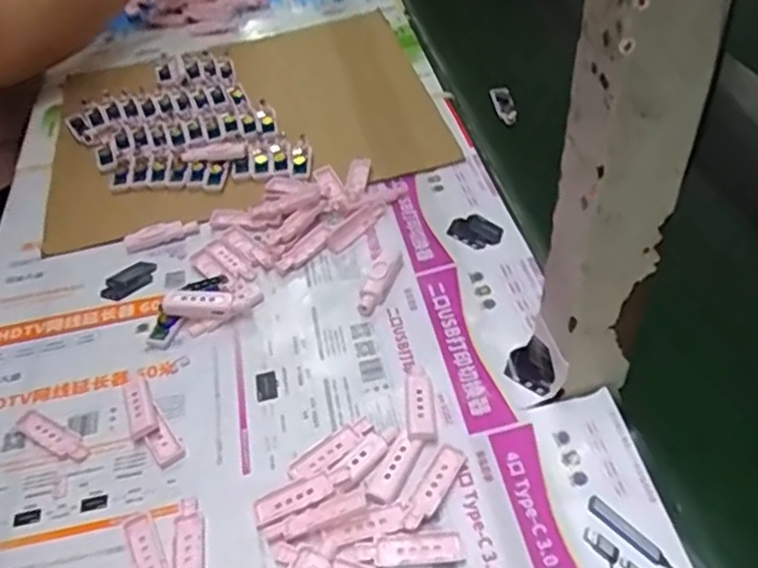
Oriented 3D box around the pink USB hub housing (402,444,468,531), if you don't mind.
[{"bbox_3d":[0.028,0.106,0.375,0.016,0.006,0.054,22,50,26],"label":"pink USB hub housing"}]

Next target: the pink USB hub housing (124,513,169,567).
[{"bbox_3d":[-0.117,0.140,0.364,0.015,0.008,0.056,-22,46,-16],"label":"pink USB hub housing"}]

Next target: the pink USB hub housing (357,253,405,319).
[{"bbox_3d":[0.000,0.000,0.484,0.018,0.009,0.056,14,47,20],"label":"pink USB hub housing"}]

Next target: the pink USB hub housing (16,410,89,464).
[{"bbox_3d":[-0.194,0.090,0.422,0.056,0.004,0.016,21,50,25],"label":"pink USB hub housing"}]

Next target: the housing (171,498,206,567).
[{"bbox_3d":[-0.098,0.135,0.366,0.017,0.004,0.054,-10,44,-4],"label":"housing"}]

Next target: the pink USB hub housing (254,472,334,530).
[{"bbox_3d":[-0.046,0.114,0.380,0.043,0.004,0.016,-24,47,-8],"label":"pink USB hub housing"}]

